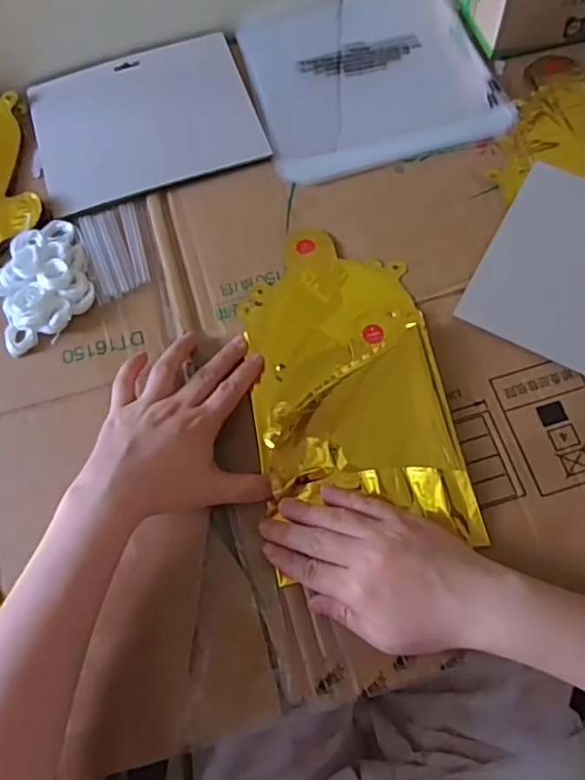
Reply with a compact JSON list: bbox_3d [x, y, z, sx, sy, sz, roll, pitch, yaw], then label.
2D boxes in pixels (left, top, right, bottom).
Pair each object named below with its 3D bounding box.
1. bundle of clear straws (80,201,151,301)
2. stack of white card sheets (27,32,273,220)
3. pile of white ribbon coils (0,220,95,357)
[{"bbox_3d":[-0.144,-0.115,0.488,0.045,0.007,0.084,-18,68,-4],"label":"bundle of clear straws"},{"bbox_3d":[-0.132,-0.239,0.531,0.188,0.005,0.157,-19,68,-5],"label":"stack of white card sheets"},{"bbox_3d":[-0.198,-0.086,0.468,0.075,0.023,0.098,-23,69,-6],"label":"pile of white ribbon coils"}]

